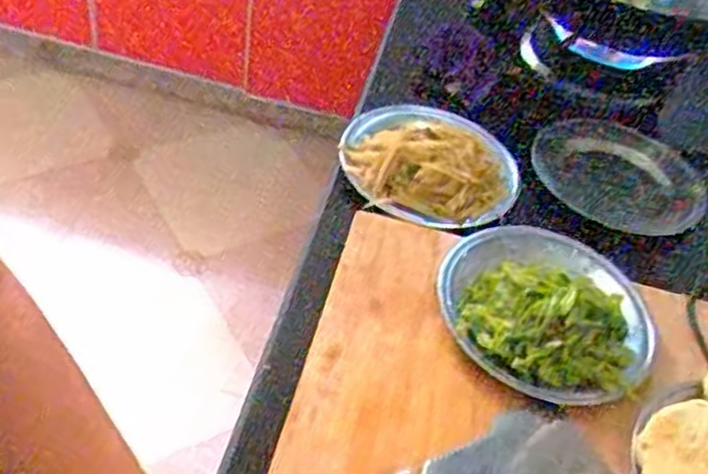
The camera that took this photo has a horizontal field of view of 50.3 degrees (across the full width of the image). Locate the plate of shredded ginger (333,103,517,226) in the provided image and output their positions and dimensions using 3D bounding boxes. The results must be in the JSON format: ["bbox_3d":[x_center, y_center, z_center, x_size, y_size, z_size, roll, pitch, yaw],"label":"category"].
[{"bbox_3d":[0.090,-0.101,0.858,0.196,0.035,0.195,13,46,6],"label":"plate of shredded ginger"}]

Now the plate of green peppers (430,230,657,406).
[{"bbox_3d":[0.185,0.057,0.703,0.206,0.033,0.191,3,46,-3],"label":"plate of green peppers"}]

